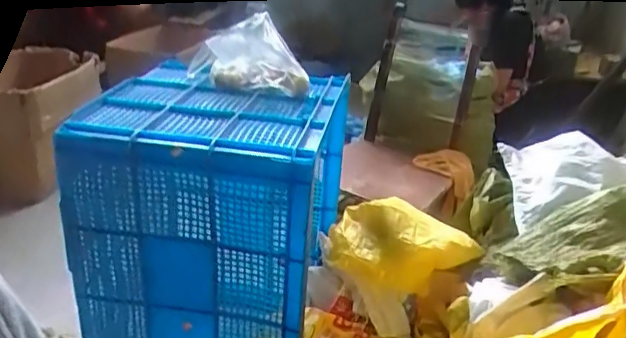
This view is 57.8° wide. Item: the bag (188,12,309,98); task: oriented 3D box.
[{"bbox_3d":[-0.149,-0.255,1.255,0.283,0.155,0.087,13,26,15],"label":"bag"}]

